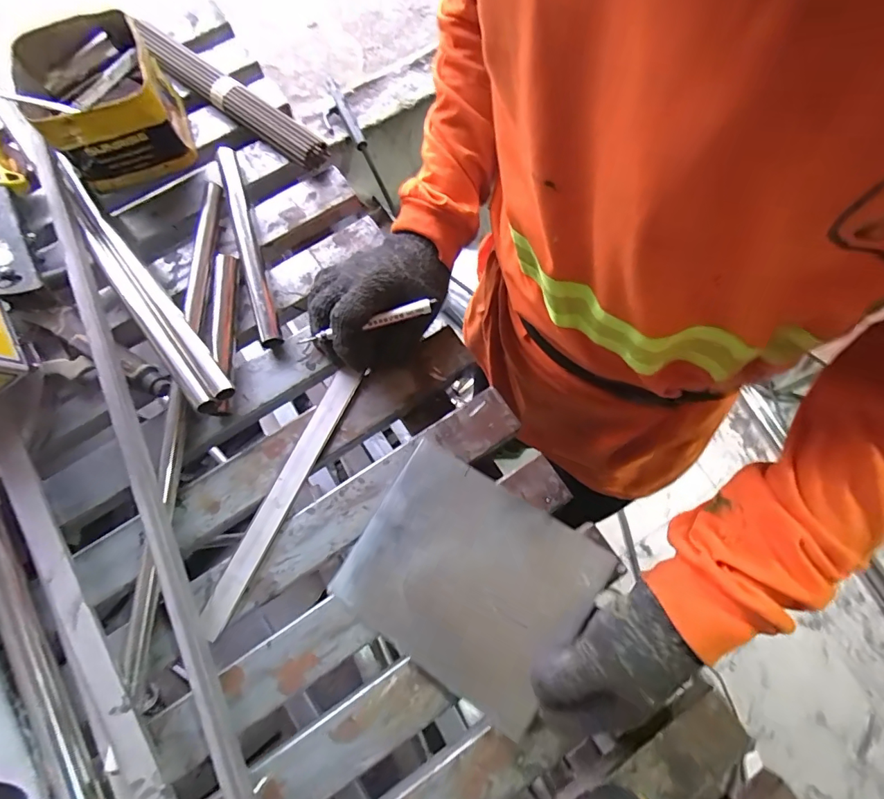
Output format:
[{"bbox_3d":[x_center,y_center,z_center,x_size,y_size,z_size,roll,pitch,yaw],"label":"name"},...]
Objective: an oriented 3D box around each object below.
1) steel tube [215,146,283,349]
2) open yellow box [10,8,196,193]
[{"bbox_3d":[-0.200,-0.157,0.473,0.024,0.022,0.230,-18,75,-4],"label":"steel tube"},{"bbox_3d":[-0.344,-0.306,0.479,0.123,0.089,0.162,-29,76,-7],"label":"open yellow box"}]

